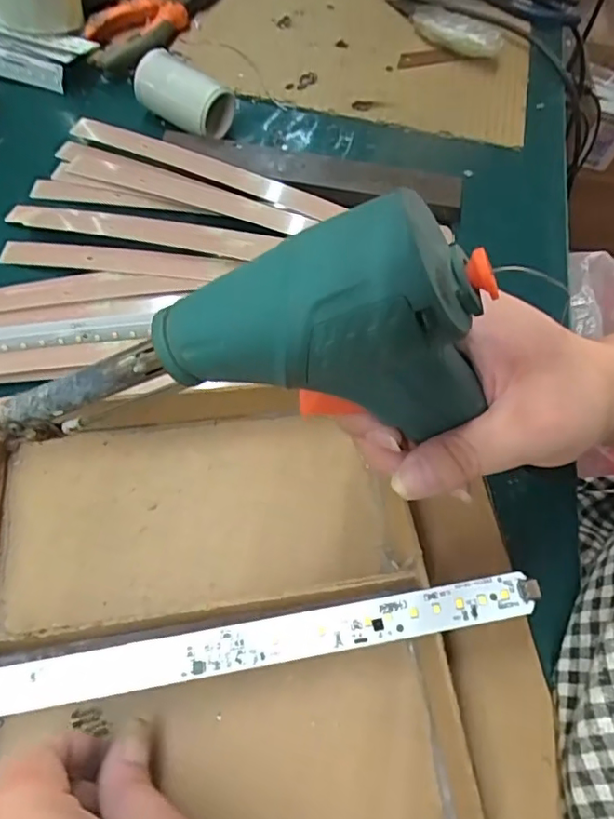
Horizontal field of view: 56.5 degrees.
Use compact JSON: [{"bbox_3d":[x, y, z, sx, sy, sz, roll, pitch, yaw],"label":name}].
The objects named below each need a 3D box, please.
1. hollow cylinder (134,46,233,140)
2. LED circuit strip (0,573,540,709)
[{"bbox_3d":[-0.091,-0.225,0.409,0.070,0.031,0.032,26,65,10],"label":"hollow cylinder"},{"bbox_3d":[-0.043,0.099,0.232,0.282,0.009,0.019,-9,64,-7],"label":"LED circuit strip"}]

